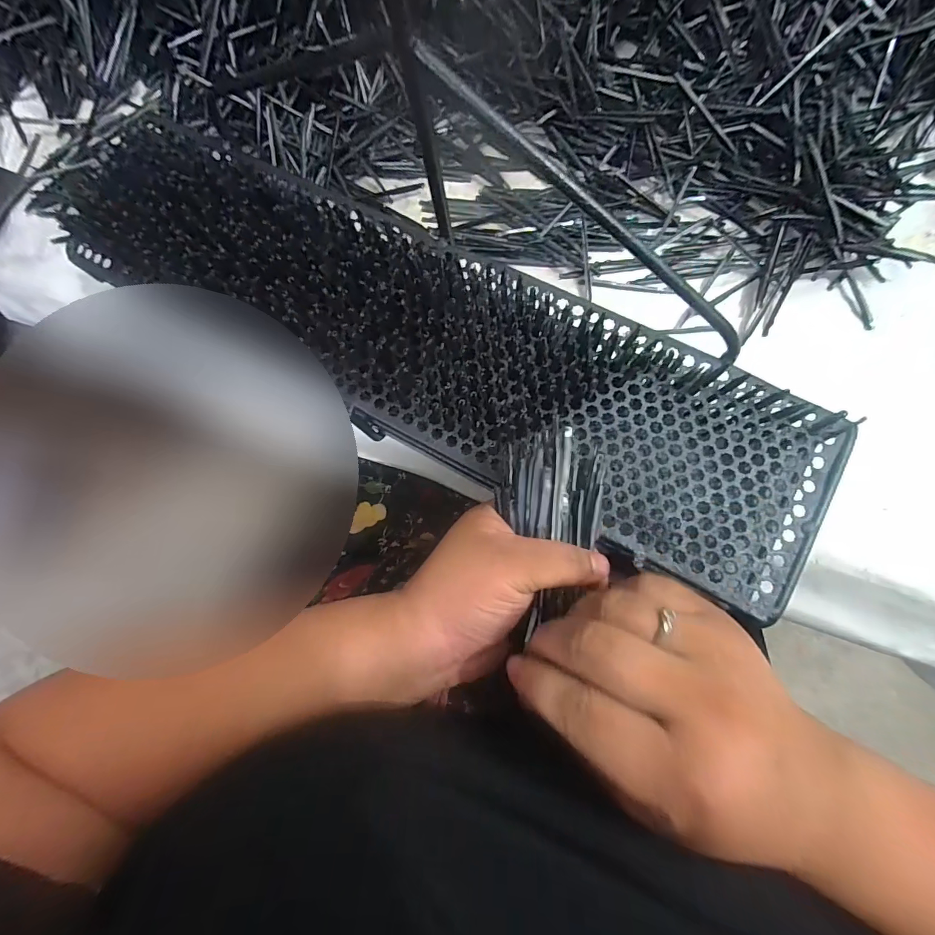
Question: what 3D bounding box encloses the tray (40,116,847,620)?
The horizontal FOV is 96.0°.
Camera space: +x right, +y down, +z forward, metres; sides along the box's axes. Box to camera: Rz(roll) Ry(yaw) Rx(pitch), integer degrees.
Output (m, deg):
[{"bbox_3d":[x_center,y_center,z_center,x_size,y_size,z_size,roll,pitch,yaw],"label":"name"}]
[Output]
[{"bbox_3d":[-0.042,-0.100,0.302,0.584,0.033,0.141,28,89,6],"label":"tray"}]

